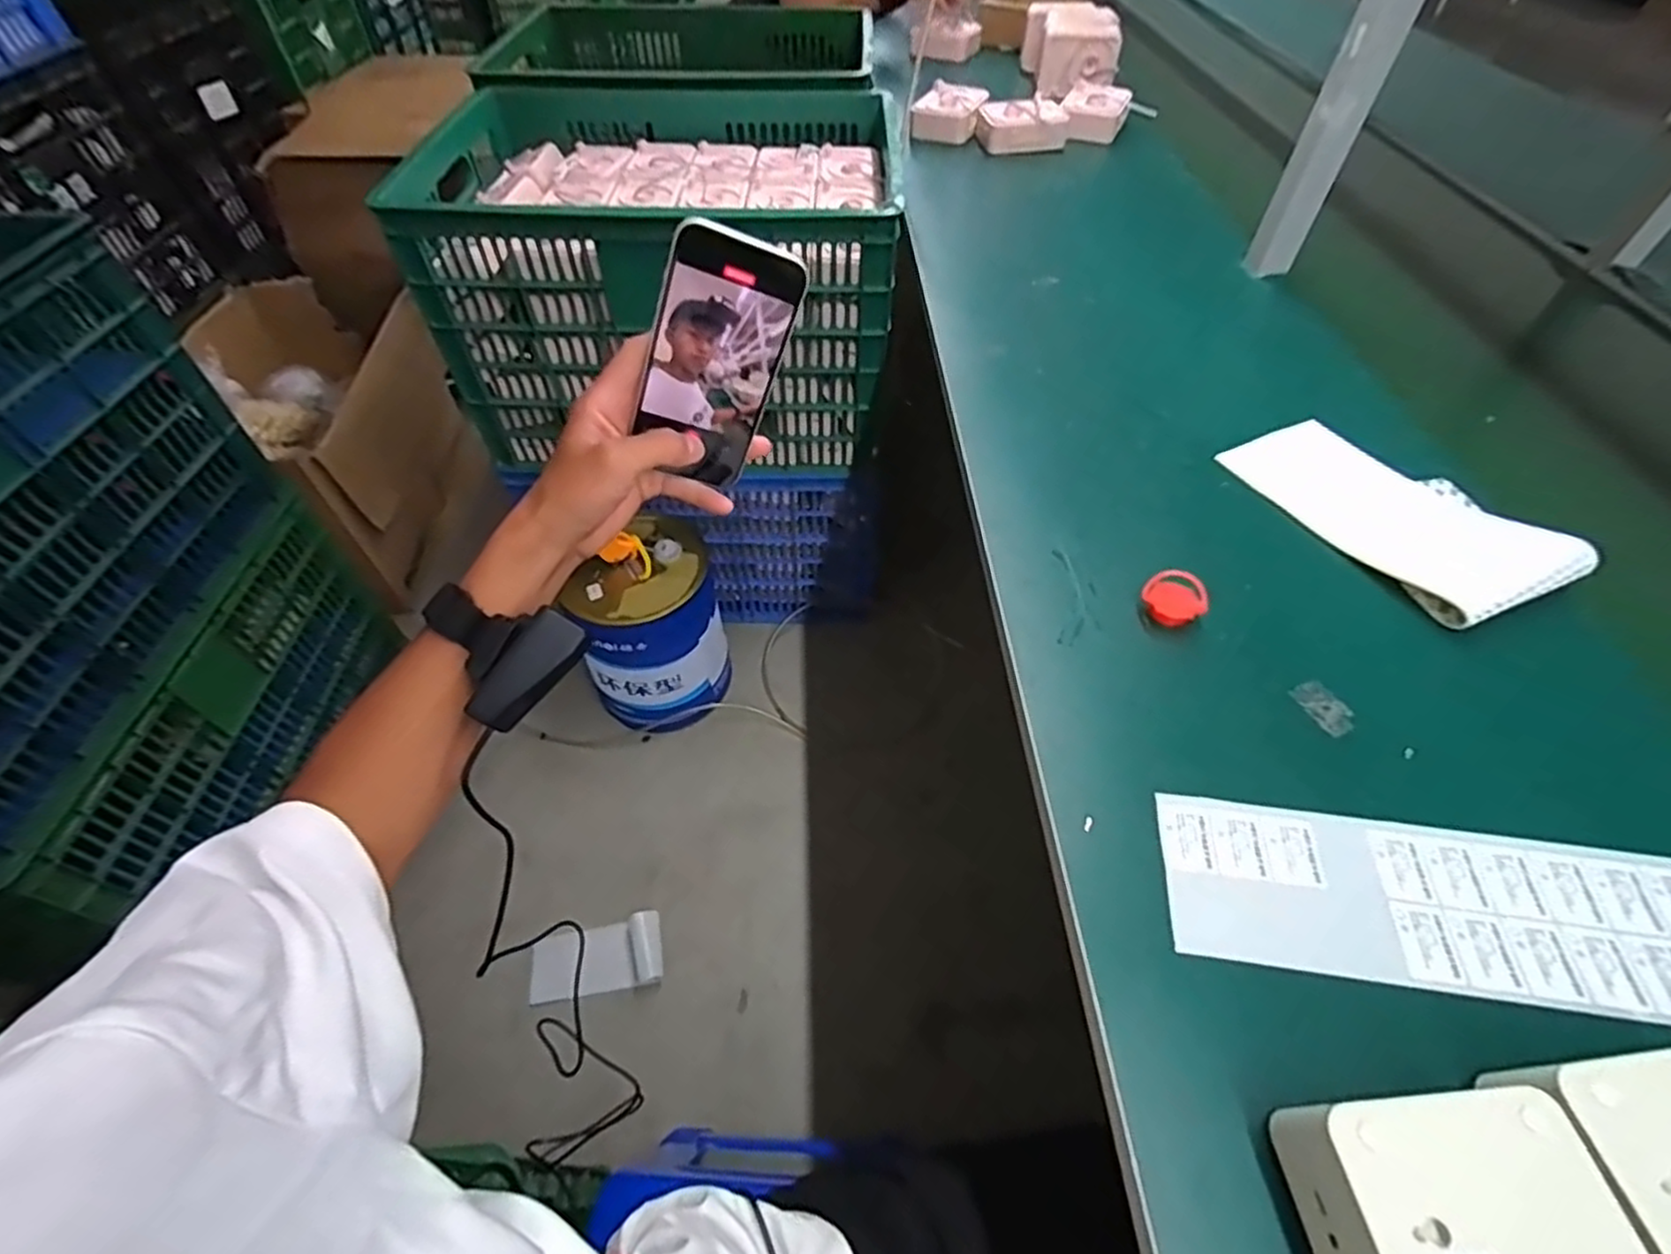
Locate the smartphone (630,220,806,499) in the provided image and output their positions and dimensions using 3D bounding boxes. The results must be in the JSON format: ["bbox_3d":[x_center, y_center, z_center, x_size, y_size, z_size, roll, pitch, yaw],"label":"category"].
[{"bbox_3d":[-0.070,-0.149,0.406,0.070,0.145,0.009,11,41,-22],"label":"smartphone"}]

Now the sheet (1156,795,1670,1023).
[{"bbox_3d":[0.343,0.158,0.405,0.293,0.007,0.094,6,53,7],"label":"sheet"}]

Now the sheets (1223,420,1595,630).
[{"bbox_3d":[0.468,-0.102,0.589,0.140,0.034,0.234,-23,55,-17],"label":"sheets"}]

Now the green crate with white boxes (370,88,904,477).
[{"bbox_3d":[-0.246,-0.560,1.137,0.630,0.384,0.462,-2,52,-2],"label":"green crate with white boxes"}]

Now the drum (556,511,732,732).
[{"bbox_3d":[-0.322,-0.010,1.243,0.231,0.318,0.250,-14,53,-11],"label":"drum"}]

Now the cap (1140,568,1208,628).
[{"bbox_3d":[0.257,-0.021,0.534,0.044,0.022,0.038,26,56,19],"label":"cap"}]

